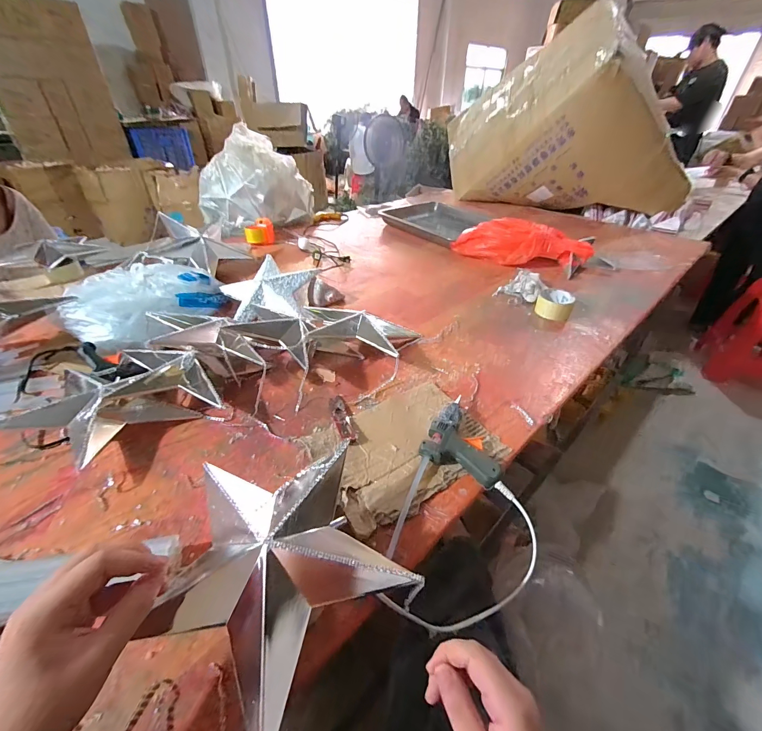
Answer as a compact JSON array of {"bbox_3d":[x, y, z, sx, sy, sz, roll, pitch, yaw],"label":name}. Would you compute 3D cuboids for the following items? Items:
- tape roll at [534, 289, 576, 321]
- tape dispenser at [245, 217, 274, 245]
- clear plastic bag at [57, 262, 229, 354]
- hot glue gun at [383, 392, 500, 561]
[{"bbox_3d":[0.426,-0.152,0.840,0.080,0.045,0.083,17,41,19],"label":"tape roll"},{"bbox_3d":[-0.455,-0.506,1.281,0.103,0.065,0.113,-11,39,-14],"label":"tape dispenser"},{"bbox_3d":[-0.552,-0.158,0.795,0.268,0.087,0.311,12,40,15],"label":"clear plastic bag"},{"bbox_3d":[0.102,0.142,0.462,0.107,0.031,0.252,13,40,15],"label":"hot glue gun"}]

